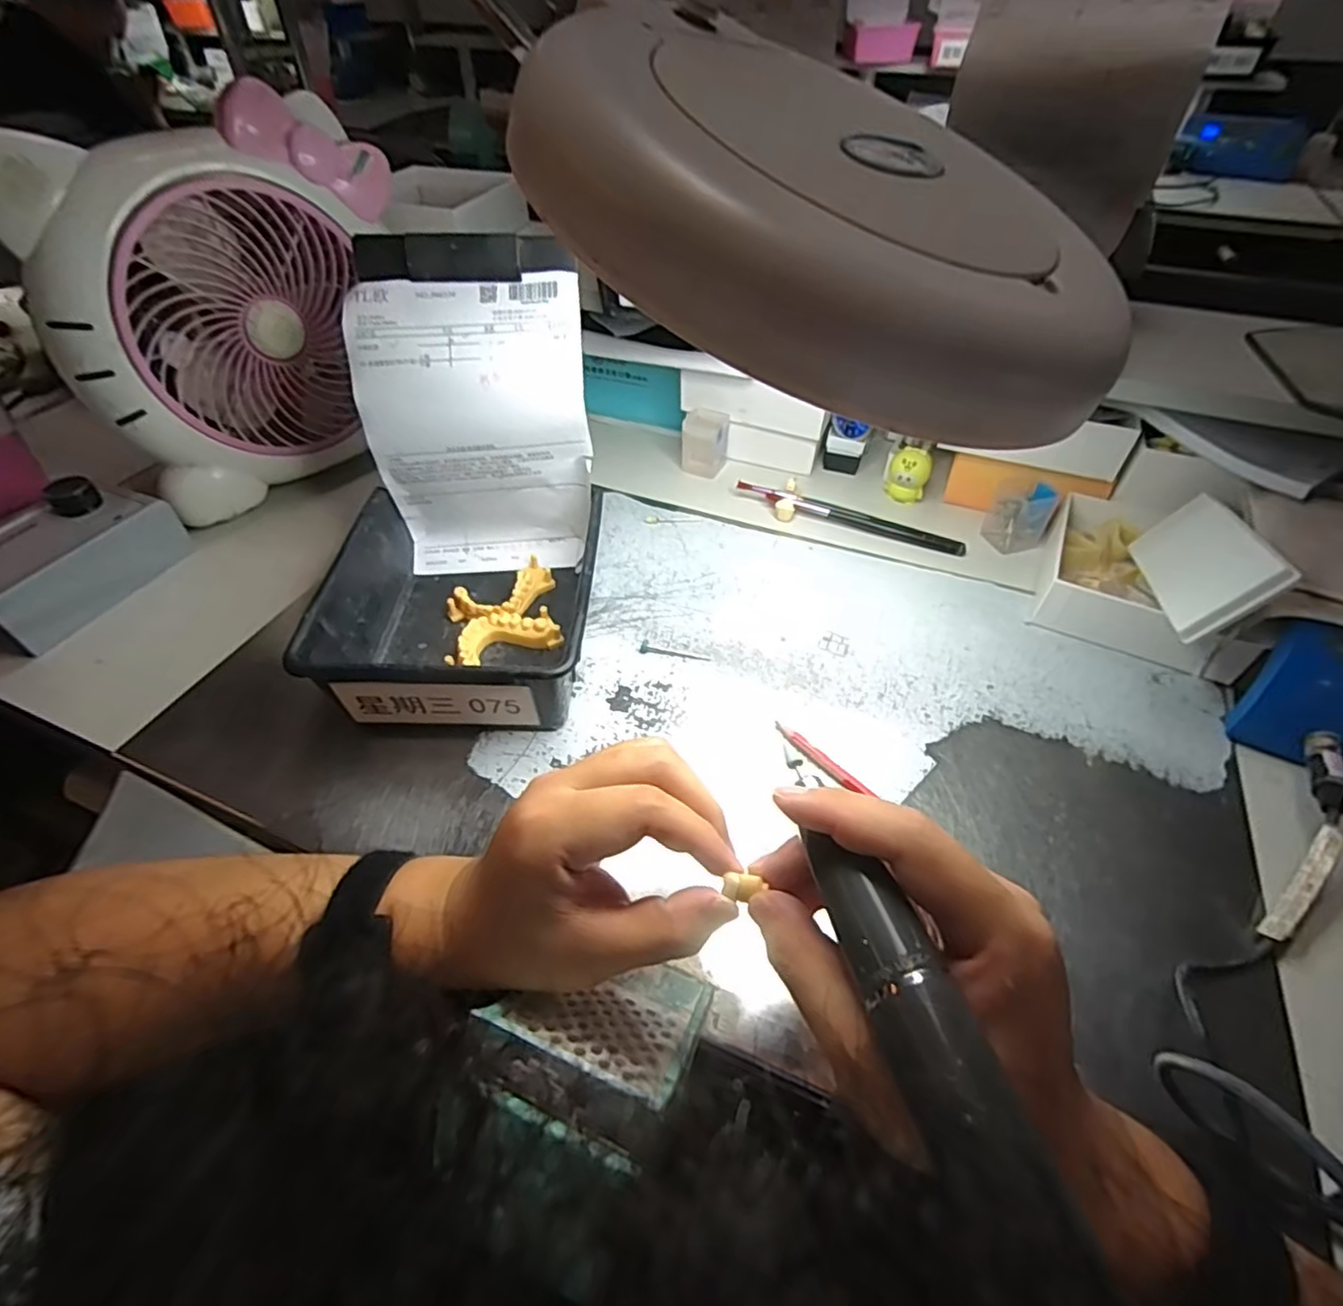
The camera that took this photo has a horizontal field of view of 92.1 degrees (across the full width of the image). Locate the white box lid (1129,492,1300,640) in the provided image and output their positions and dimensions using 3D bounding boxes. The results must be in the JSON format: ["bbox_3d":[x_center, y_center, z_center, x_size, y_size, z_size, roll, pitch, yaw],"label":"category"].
[{"bbox_3d":[0.333,-0.061,0.412,0.013,0.059,0.140,38,37,-2],"label":"white box lid"}]

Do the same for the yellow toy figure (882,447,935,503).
[{"bbox_3d":[0.202,-0.152,0.552,0.034,0.045,0.024,20,51,17],"label":"yellow toy figure"}]

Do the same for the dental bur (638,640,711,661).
[{"bbox_3d":[0.002,0.000,0.443,0.048,0.004,0.011,13,51,10],"label":"dental bur"}]

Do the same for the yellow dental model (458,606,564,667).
[{"bbox_3d":[-0.111,-0.010,0.439,0.064,0.020,0.034,-17,50,-15],"label":"yellow dental model"}]

